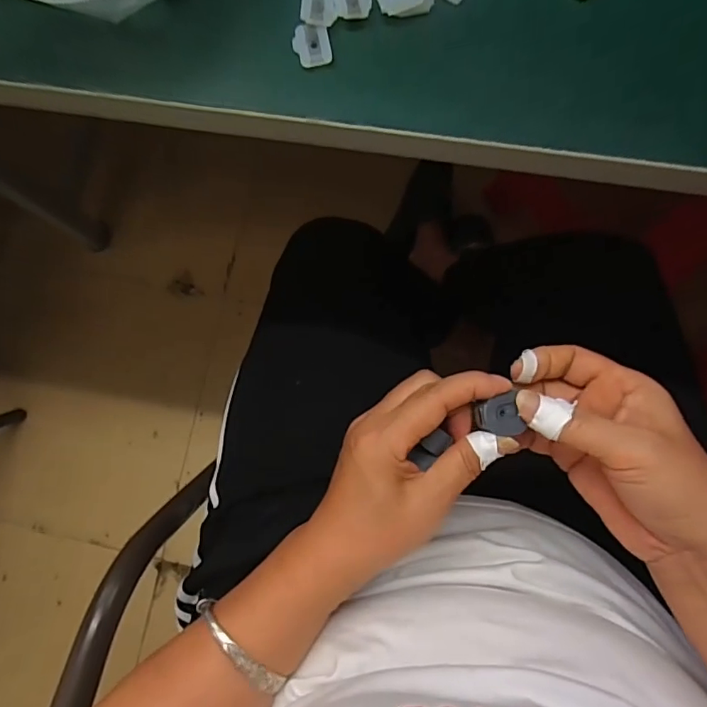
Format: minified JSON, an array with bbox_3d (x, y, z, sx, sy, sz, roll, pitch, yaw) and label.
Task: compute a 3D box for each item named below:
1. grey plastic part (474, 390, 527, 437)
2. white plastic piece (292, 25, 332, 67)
[{"bbox_3d":[0.079,0.035,0.274,0.025,0.007,0.022,-14,81,1],"label":"grey plastic part"},{"bbox_3d":[-0.020,-0.148,0.242,0.017,0.004,0.020,-10,81,2],"label":"white plastic piece"}]

